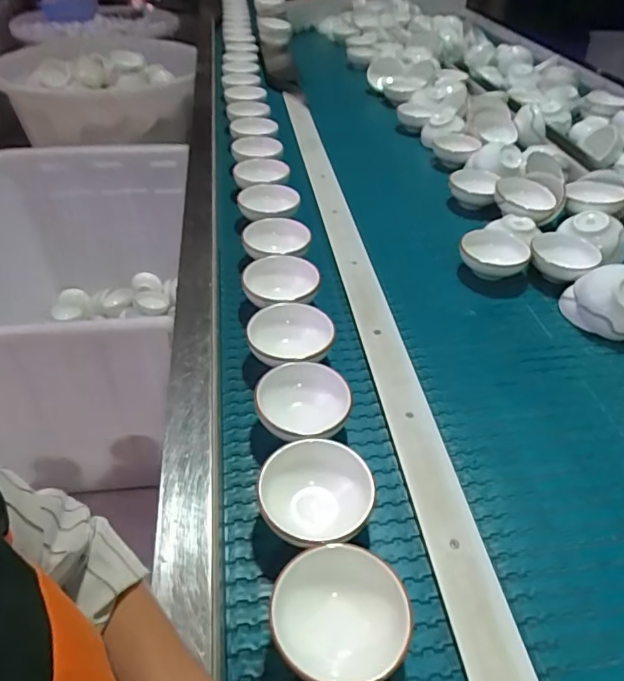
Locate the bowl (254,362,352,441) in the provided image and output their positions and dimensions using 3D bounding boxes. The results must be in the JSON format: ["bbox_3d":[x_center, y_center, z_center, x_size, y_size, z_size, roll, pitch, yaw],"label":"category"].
[{"bbox_3d":[-0.009,0.080,0.580,0.100,0.049,0.104,0,42,0],"label":"bowl"}]

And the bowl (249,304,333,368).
[{"bbox_3d":[-0.027,0.007,0.662,0.104,0.051,0.110,0,42,0],"label":"bowl"}]

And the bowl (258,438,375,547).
[{"bbox_3d":[0.006,0.154,0.502,0.108,0.052,0.109,0,42,0],"label":"bowl"}]

